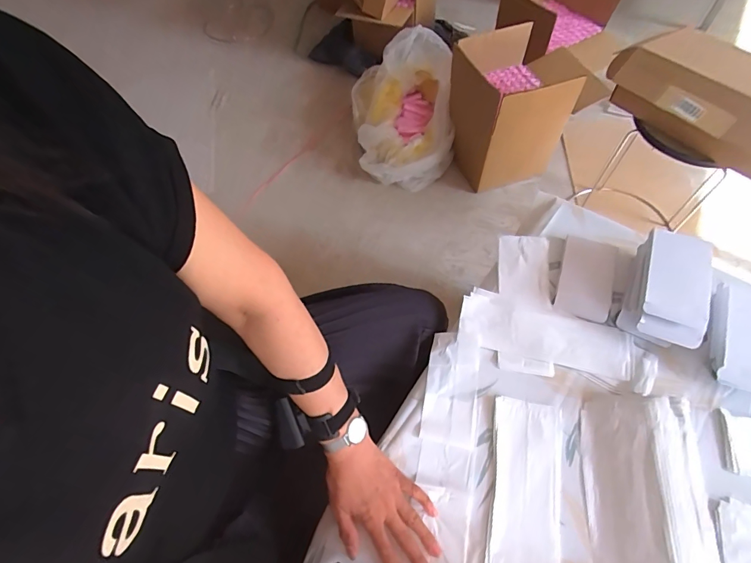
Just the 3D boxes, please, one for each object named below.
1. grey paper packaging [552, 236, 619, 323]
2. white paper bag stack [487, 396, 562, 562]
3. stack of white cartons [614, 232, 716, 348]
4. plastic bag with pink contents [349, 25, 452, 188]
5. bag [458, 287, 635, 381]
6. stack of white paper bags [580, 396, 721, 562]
[{"bbox_3d":[0.363,-0.007,0.694,0.084,0.010,0.152,17,64,12],"label":"grey paper packaging"},{"bbox_3d":[0.198,0.299,0.533,0.089,0.013,0.276,10,63,9],"label":"white paper bag stack"},{"bbox_3d":[0.453,0.008,0.634,0.088,0.104,0.181,16,64,12],"label":"stack of white cartons"},{"bbox_3d":[0.098,-0.611,1.456,0.347,0.278,0.499,-6,60,-1],"label":"plastic bag with pink contents"},{"bbox_3d":[0.273,0.086,0.651,0.265,0.010,0.095,15,64,12],"label":"bag"},{"bbox_3d":[0.357,0.295,0.519,0.149,0.038,0.291,4,62,6],"label":"stack of white paper bags"}]

